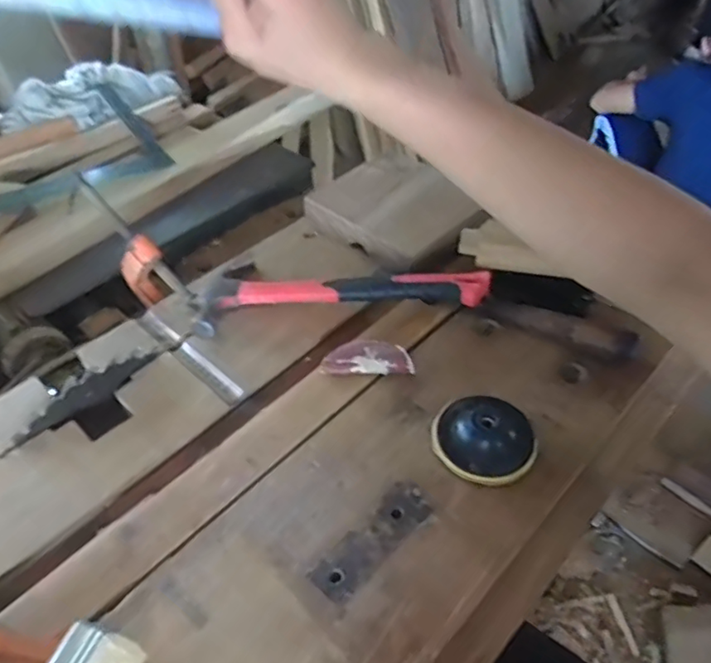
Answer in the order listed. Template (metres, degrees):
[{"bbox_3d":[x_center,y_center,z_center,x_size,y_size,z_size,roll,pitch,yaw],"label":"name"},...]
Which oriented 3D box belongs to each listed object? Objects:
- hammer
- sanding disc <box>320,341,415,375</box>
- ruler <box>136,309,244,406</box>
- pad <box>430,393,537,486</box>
[{"bbox_3d":[-0.022,-0.053,0.670,0.339,0.046,0.112,-5,44,-2],"label":"hammer"},{"bbox_3d":[0.012,0.029,0.599,0.093,0.023,0.036,-2,44,2],"label":"sanding disc"},{"bbox_3d":[-0.186,0.025,0.637,0.177,0.005,0.024,34,55,28],"label":"ruler"},{"bbox_3d":[0.116,0.093,0.524,0.086,0.032,0.091,-2,44,2],"label":"pad"}]

